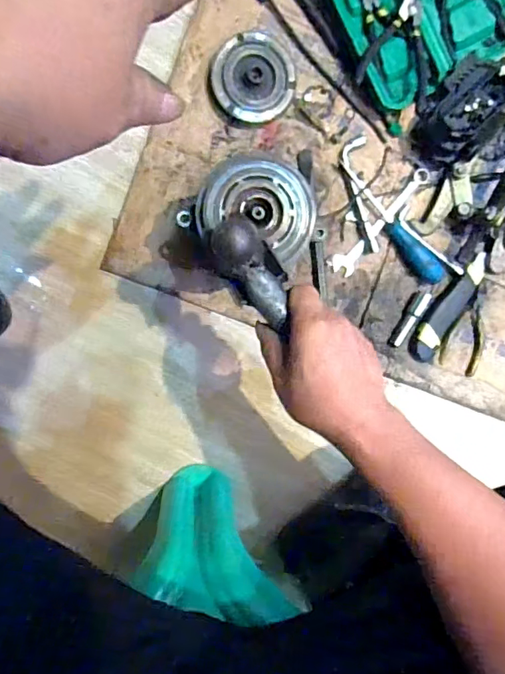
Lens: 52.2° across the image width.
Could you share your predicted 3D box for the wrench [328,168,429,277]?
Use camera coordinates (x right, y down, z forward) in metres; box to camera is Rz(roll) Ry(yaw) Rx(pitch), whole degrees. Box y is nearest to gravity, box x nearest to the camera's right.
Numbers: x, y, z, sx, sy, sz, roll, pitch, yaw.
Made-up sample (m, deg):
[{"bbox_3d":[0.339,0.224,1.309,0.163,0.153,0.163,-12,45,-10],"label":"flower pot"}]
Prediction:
[{"bbox_3d":[0.164,-0.151,0.663,0.032,0.005,0.174,39,90,-8],"label":"wrench"}]

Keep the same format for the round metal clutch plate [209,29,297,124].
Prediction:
[{"bbox_3d":[0.001,-0.313,0.625,0.096,0.025,0.100,-1,96,-6],"label":"round metal clutch plate"}]

